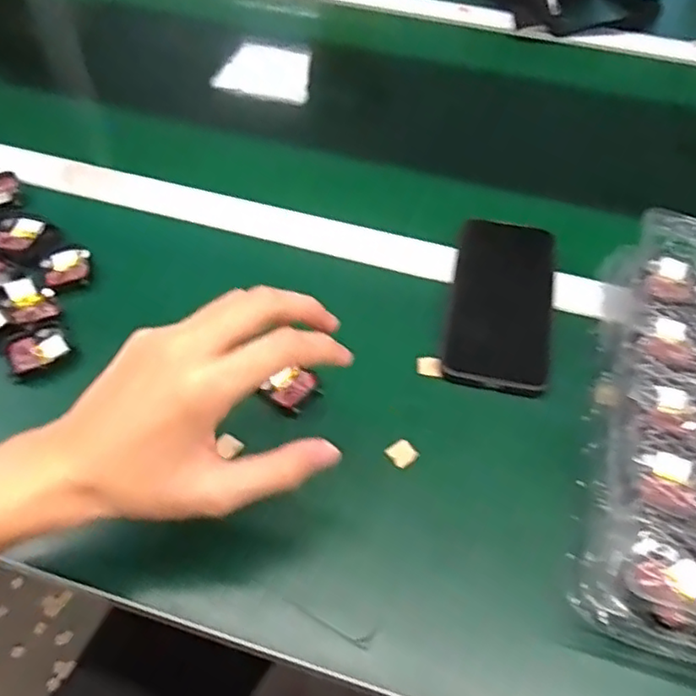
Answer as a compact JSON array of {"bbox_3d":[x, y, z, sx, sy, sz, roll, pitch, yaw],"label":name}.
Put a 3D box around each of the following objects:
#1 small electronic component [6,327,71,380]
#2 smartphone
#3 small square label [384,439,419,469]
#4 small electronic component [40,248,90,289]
[{"bbox_3d":[-0.222,0.003,0.465,0.040,0.007,0.031,-30,59,-23],"label":"small electronic component"},{"bbox_3d":[0.116,-0.035,0.491,0.075,0.008,0.152,12,57,5],"label":"smartphone"},{"bbox_3d":[0.035,0.070,0.427,0.017,0.006,0.017,-30,59,-23],"label":"small square label"},{"bbox_3d":[-0.220,-0.063,0.509,0.035,0.007,0.037,-12,53,-11],"label":"small electronic component"}]

